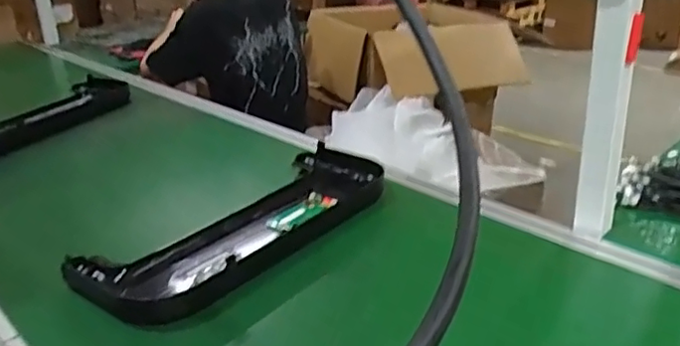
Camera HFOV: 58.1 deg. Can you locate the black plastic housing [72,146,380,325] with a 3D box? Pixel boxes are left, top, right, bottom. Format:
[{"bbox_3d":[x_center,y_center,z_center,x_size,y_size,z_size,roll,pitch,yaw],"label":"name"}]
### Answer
[{"bbox_3d":[-0.123,0.074,0.909,0.217,0.064,0.507,15,30,36],"label":"black plastic housing"}]

